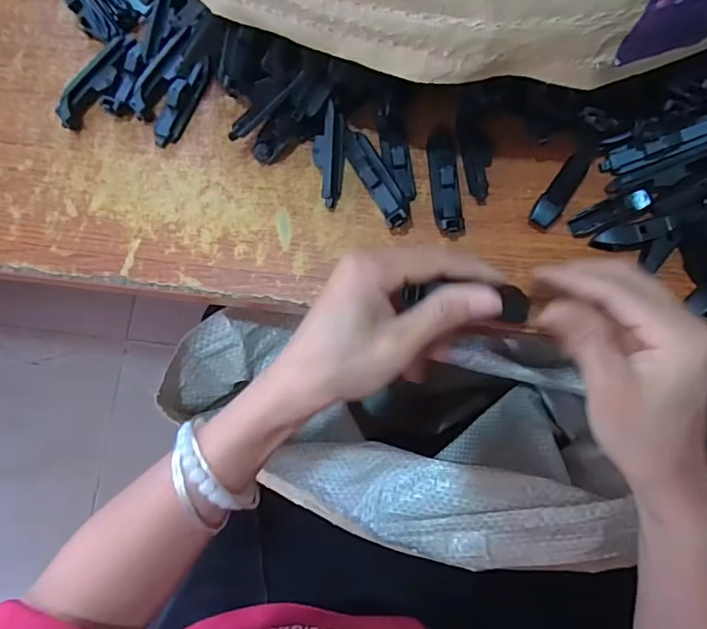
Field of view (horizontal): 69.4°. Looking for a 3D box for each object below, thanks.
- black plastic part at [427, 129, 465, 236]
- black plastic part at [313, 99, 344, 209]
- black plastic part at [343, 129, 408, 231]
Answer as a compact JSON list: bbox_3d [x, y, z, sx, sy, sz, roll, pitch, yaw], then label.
[{"bbox_3d":[0.061,-0.087,0.333,0.019,0.017,0.071,-5,81,1],"label":"black plastic part"},{"bbox_3d":[-0.016,-0.102,0.335,0.019,0.023,0.063,2,96,2],"label":"black plastic part"},{"bbox_3d":[0.015,-0.090,0.334,0.020,0.020,0.073,-28,81,-3],"label":"black plastic part"}]

